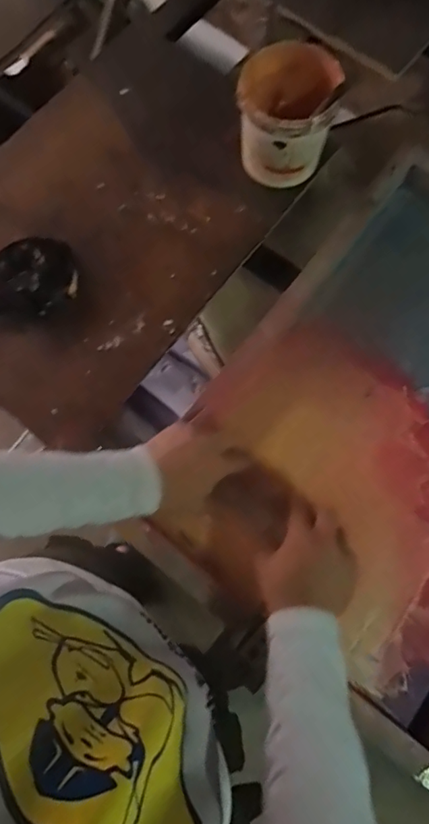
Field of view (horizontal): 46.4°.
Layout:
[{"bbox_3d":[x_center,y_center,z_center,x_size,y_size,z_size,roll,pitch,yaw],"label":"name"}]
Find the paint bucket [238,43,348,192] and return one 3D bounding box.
[{"bbox_3d":[0.093,-0.389,0.670,0.116,0.137,0.114,0,76,-1],"label":"paint bucket"}]

